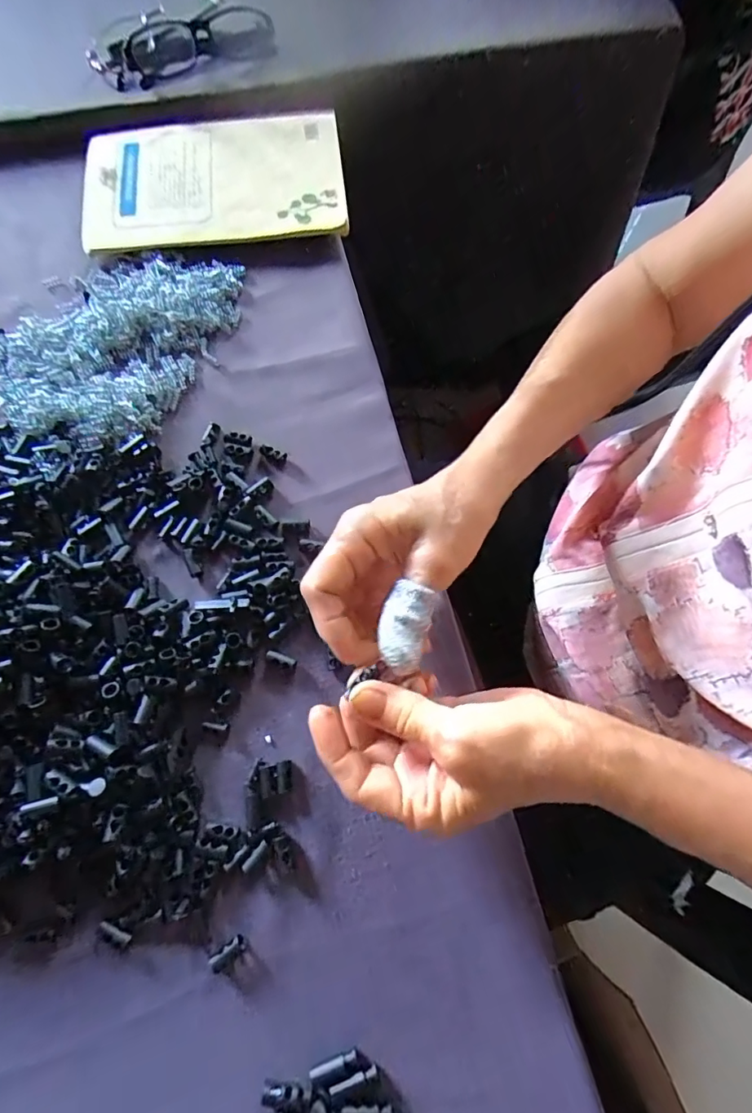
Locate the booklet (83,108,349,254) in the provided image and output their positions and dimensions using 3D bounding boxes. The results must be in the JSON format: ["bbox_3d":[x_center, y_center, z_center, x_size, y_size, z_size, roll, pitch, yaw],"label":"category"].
[{"bbox_3d":[-0.129,-0.310,0.412,0.200,0.016,0.141,-6,73,-2],"label":"booklet"}]

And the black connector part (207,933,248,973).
[{"bbox_3d":[-0.078,0.208,0.266,0.019,0.008,0.009,-35,76,-10],"label":"black connector part"}]

